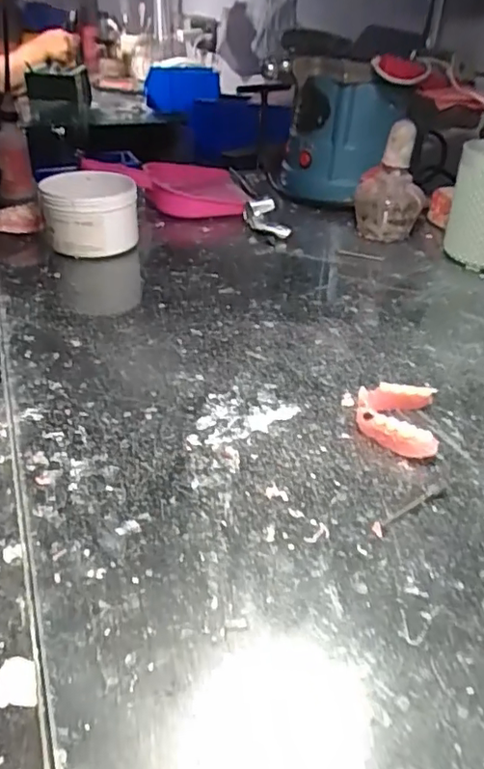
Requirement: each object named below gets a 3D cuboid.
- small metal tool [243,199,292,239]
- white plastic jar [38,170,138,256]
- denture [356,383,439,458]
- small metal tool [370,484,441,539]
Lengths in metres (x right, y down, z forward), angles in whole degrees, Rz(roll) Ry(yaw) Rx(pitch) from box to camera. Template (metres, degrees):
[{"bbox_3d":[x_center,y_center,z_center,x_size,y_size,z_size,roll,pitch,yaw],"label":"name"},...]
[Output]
[{"bbox_3d":[0.029,-0.186,0.632,0.024,0.029,0.070,-15,39,-23],"label":"small metal tool"},{"bbox_3d":[-0.153,-0.173,0.570,0.090,0.064,0.101,-12,38,-19],"label":"white plastic jar"},{"bbox_3d":[0.097,0.020,0.357,0.048,0.018,0.063,8,36,8],"label":"denture"},{"bbox_3d":[0.089,0.066,0.305,0.053,0.004,0.008,-25,44,-33],"label":"small metal tool"}]

